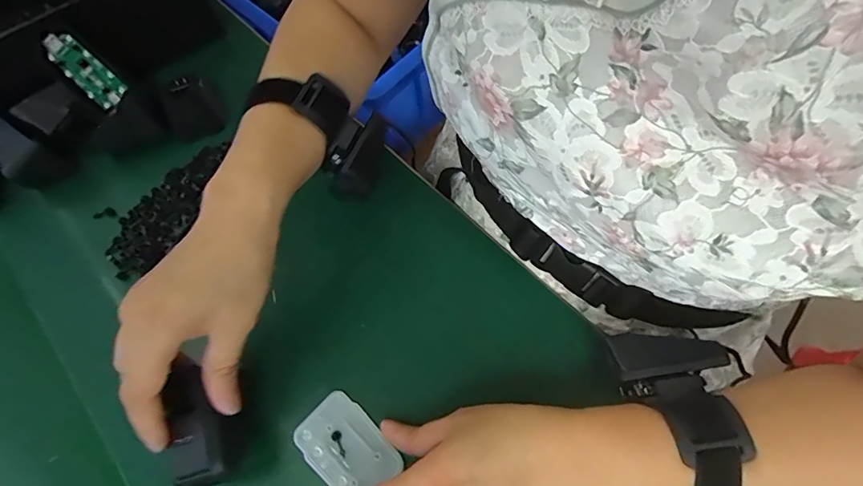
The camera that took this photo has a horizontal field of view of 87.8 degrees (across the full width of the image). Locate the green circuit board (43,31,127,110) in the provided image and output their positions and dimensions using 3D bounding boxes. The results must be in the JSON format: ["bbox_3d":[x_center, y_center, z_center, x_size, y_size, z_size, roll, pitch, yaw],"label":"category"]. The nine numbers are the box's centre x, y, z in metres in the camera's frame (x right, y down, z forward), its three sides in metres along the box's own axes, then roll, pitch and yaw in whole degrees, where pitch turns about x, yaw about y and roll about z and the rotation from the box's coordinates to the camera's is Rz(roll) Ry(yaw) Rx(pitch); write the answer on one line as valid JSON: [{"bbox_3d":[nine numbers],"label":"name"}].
[{"bbox_3d":[-0.307,-0.152,0.396,0.033,0.065,0.008,-33,29,15],"label":"green circuit board"}]

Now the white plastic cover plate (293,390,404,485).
[{"bbox_3d":[-0.056,0.133,0.291,0.065,0.007,0.045,42,73,16],"label":"white plastic cover plate"}]

